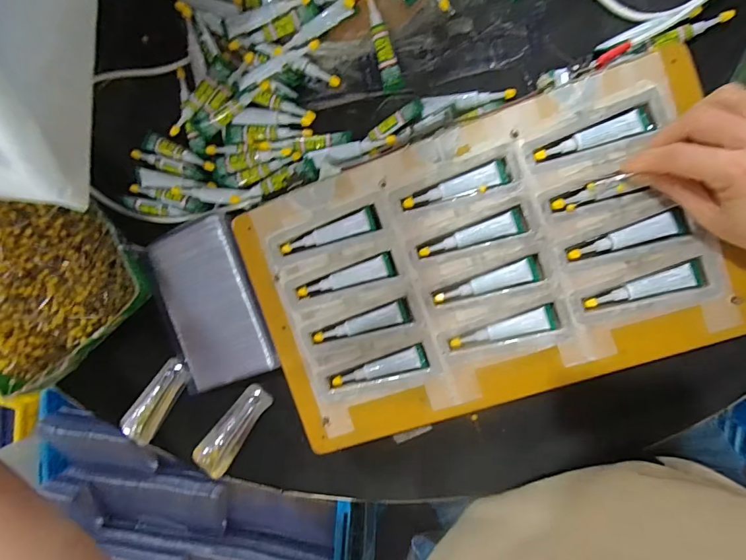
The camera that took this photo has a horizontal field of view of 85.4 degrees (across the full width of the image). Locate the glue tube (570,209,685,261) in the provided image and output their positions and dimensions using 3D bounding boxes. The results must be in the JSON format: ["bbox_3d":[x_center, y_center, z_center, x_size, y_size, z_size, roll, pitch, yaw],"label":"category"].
[{"bbox_3d":[0.200,-0.033,0.318,0.087,0.006,0.018,-18,90,9],"label":"glue tube"}]

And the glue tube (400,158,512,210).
[{"bbox_3d":[0.068,-0.076,0.335,0.088,0.007,0.019,-19,90,9],"label":"glue tube"}]

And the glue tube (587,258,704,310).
[{"bbox_3d":[0.214,0.005,0.319,0.087,0.005,0.019,-15,91,9],"label":"glue tube"}]

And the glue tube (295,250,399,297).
[{"bbox_3d":[-0.023,0.001,0.355,0.088,0.006,0.020,-21,89,9],"label":"glue tube"}]

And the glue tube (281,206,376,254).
[{"bbox_3d":[-0.041,-0.042,0.354,0.086,0.006,0.019,-14,91,9],"label":"glue tube"}]

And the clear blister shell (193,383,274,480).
[{"bbox_3d":[-0.143,0.154,0.409,0.036,0.017,0.104,39,98,5],"label":"clear blister shell"}]

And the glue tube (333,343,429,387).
[{"bbox_3d":[0.005,0.079,0.358,0.086,0.007,0.018,-19,90,9],"label":"glue tube"}]

